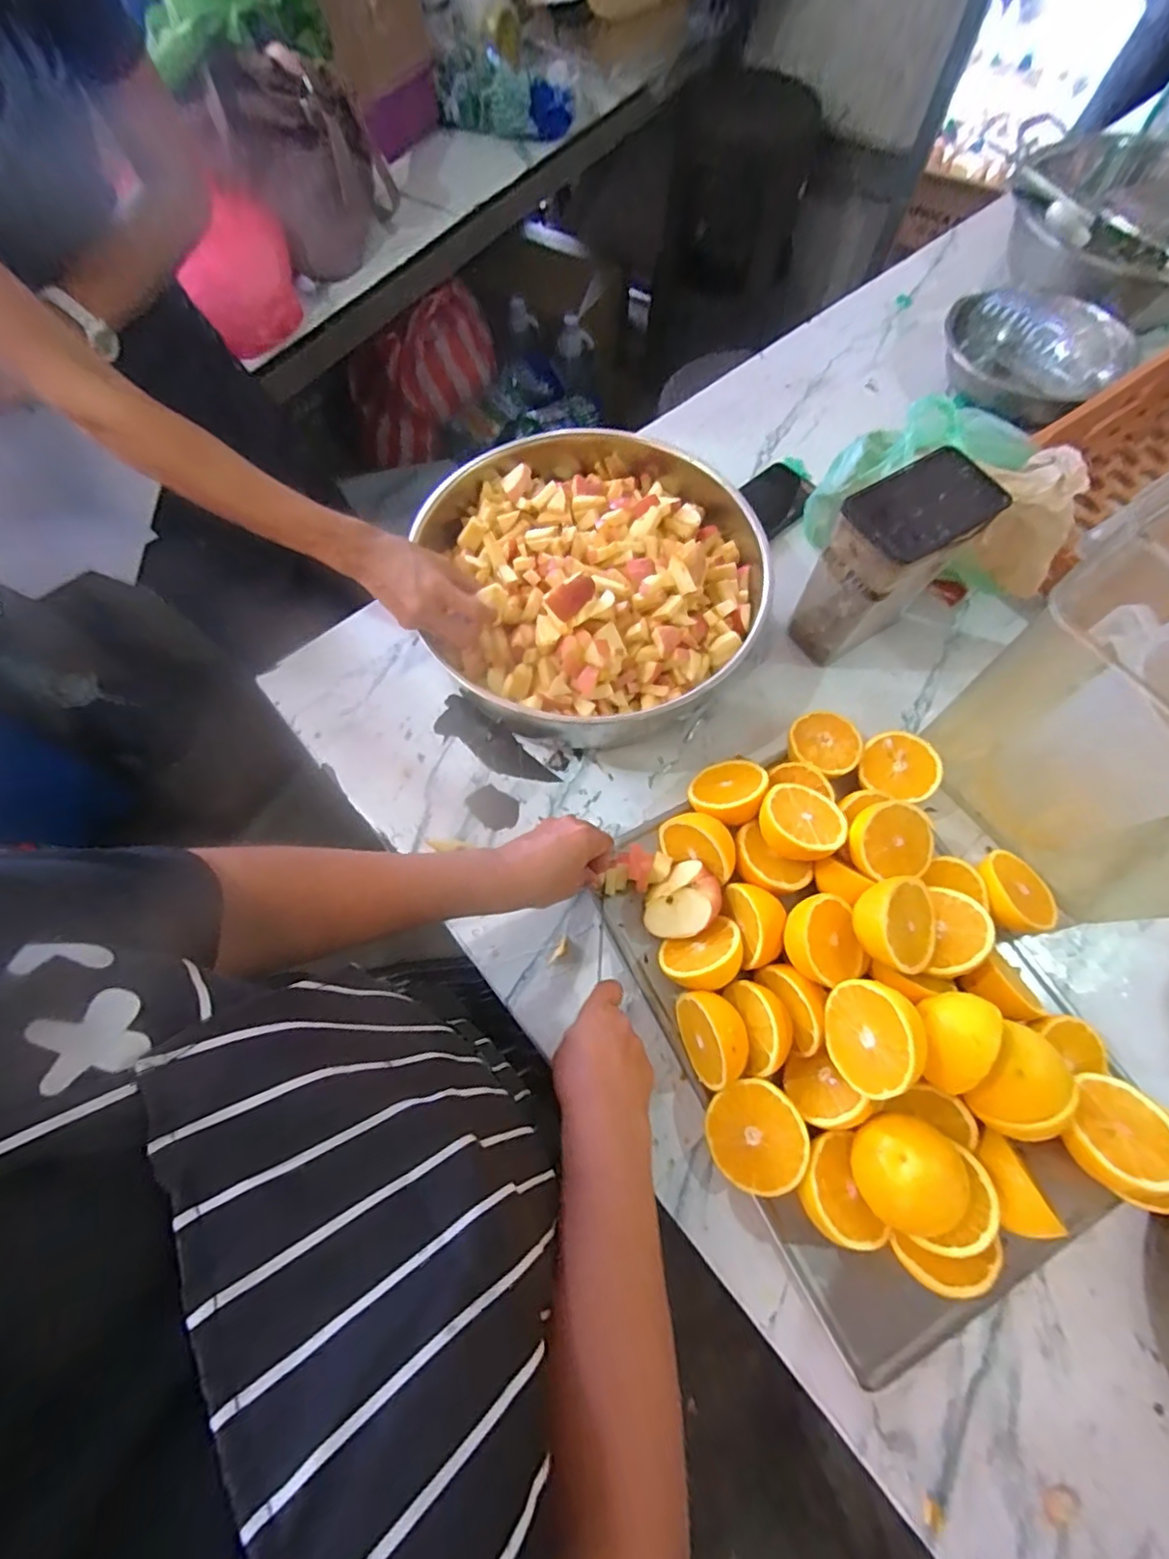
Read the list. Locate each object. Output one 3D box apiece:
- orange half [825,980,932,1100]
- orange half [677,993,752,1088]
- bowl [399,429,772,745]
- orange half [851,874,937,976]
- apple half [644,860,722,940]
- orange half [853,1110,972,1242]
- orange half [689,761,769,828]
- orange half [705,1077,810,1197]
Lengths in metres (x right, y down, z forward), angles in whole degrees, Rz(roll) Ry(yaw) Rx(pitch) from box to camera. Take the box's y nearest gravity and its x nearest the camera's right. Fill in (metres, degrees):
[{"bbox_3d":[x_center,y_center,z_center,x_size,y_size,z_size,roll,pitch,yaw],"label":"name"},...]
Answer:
[{"bbox_3d":[0.220,0.193,0.445,0.032,0.078,0.078,7,56,-30],"label":"orange half"},{"bbox_3d":[0.107,0.213,0.489,0.047,0.066,0.072,-17,69,-4],"label":"orange half"},{"bbox_3d":[0.010,-0.205,0.641,0.335,0.135,0.339,0,68,0],"label":"bowl"},{"bbox_3d":[0.255,0.117,0.487,0.060,0.035,0.072,7,84,-21],"label":"orange half"},{"bbox_3d":[0.088,0.112,0.537,0.071,0.061,0.058,-33,71,-12],"label":"apple half"},{"bbox_3d":[0.236,0.291,0.431,0.070,0.032,0.070,-31,72,25],"label":"orange half"},{"bbox_3d":[0.146,0.017,0.582,0.075,0.039,0.075,-16,41,15],"label":"orange half"},{"bbox_3d":[0.140,0.286,0.478,0.077,0.032,0.077,-29,66,17],"label":"orange half"}]

